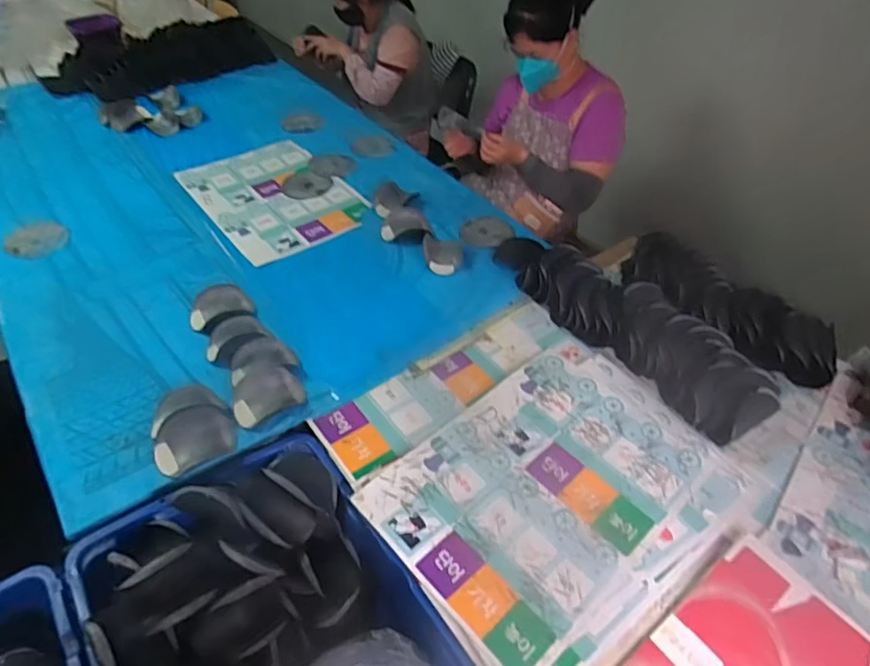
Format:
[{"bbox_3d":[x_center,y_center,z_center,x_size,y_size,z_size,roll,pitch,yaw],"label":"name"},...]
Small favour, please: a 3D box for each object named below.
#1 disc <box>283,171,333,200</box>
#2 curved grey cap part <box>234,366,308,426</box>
[{"bbox_3d":[-0.381,-0.444,1.671,0.142,0.004,0.152,1,45,-1],"label":"disc"},{"bbox_3d":[-0.327,0.116,1.083,0.134,0.036,0.103,-24,51,-24],"label":"curved grey cap part"}]

